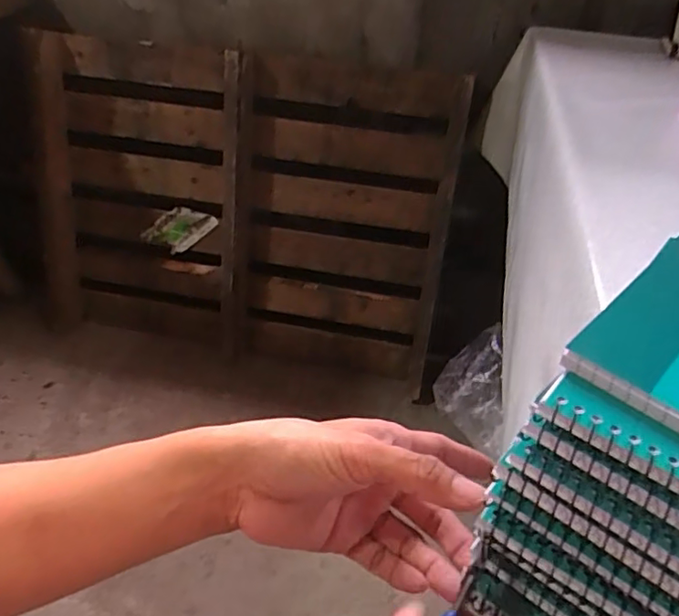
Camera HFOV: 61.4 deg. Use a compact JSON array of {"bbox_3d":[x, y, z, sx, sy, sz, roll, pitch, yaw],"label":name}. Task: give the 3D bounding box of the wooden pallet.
[{"bbox_3d":[-0.260,-0.236,1.420,1.031,0.726,0.097,9,26,5],"label":"wooden pallet"}]

